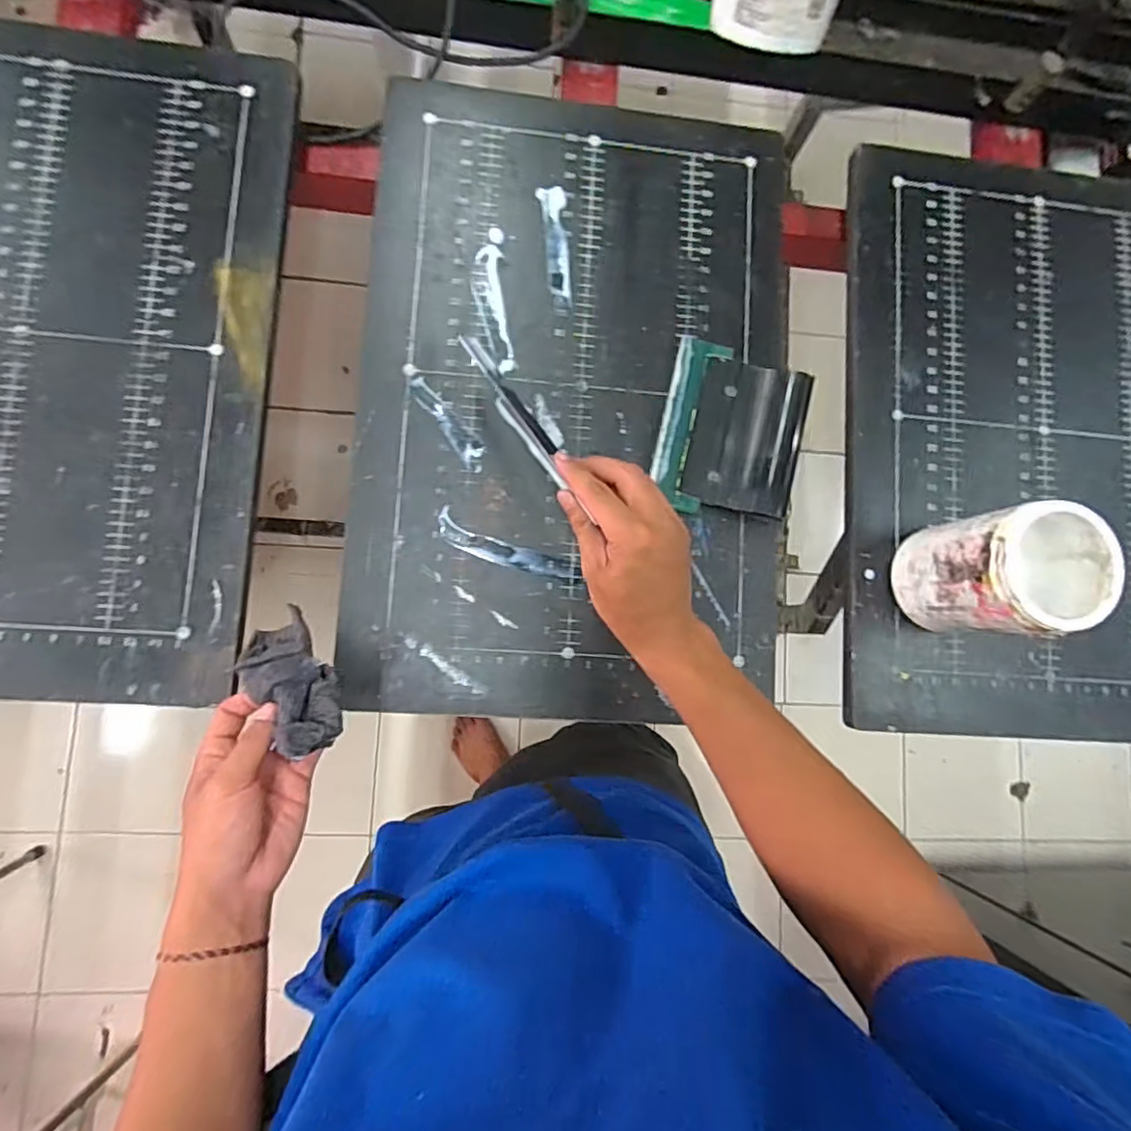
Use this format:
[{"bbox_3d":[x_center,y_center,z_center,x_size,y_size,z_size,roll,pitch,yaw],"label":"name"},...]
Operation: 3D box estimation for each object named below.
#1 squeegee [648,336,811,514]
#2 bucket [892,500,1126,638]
[{"bbox_3d":[0.155,-0.125,0.577,0.128,0.027,0.153,13,83,-5],"label":"squeegee"},{"bbox_3d":[0.363,0.009,0.529,0.098,0.145,0.096,1,84,-6],"label":"bucket"}]

